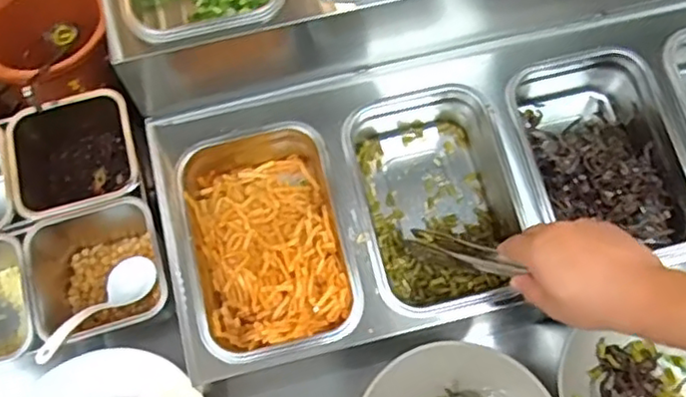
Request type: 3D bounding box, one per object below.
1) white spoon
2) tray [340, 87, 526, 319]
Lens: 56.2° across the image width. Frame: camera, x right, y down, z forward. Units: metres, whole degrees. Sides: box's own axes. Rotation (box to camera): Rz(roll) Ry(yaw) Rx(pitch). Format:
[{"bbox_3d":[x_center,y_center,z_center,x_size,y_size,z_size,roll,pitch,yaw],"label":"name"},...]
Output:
[{"bbox_3d":[-0.271,0.120,0.708,0.043,0.033,0.173,21,32,15],"label":"white spoon"},{"bbox_3d":[0.098,0.004,0.713,0.163,0.100,0.238,-14,76,-5],"label":"tray"}]

